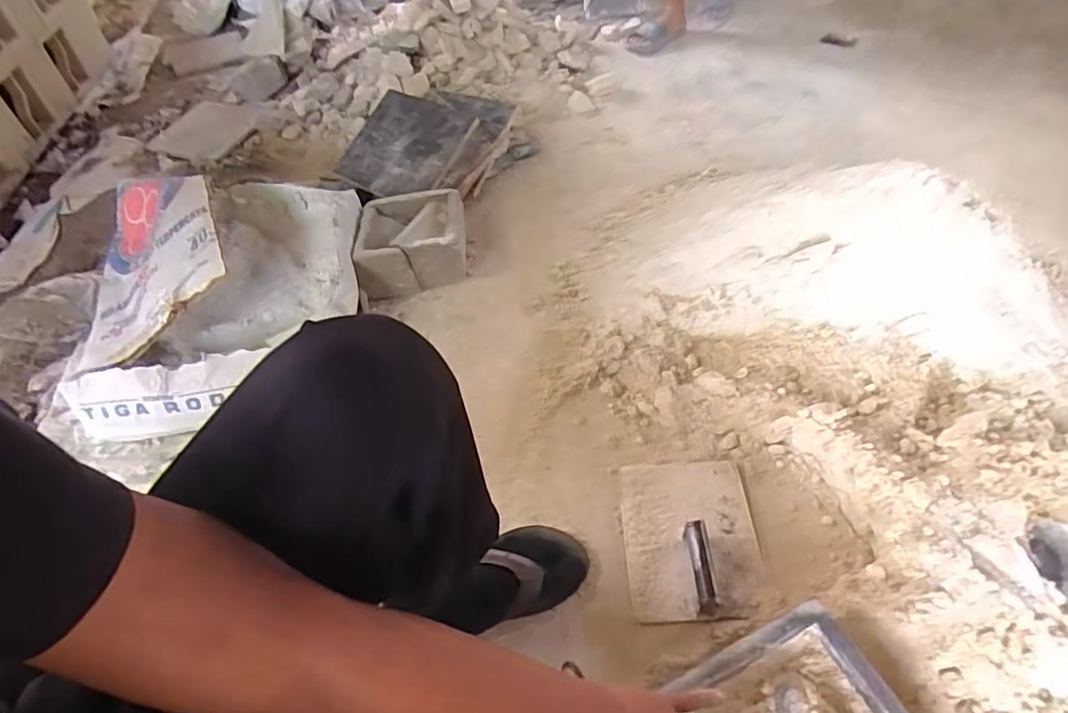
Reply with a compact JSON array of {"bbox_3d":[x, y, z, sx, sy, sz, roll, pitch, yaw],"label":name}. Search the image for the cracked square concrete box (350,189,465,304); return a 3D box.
[{"bbox_3d":[-0.235,-0.225,1.130,0.200,0.108,0.197,-5,51,-3],"label":"cracked square concrete box"}]

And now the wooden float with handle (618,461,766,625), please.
[{"bbox_3d":[0.203,0.220,0.739,0.171,0.056,0.207,-4,50,2],"label":"wooden float with handle"}]

